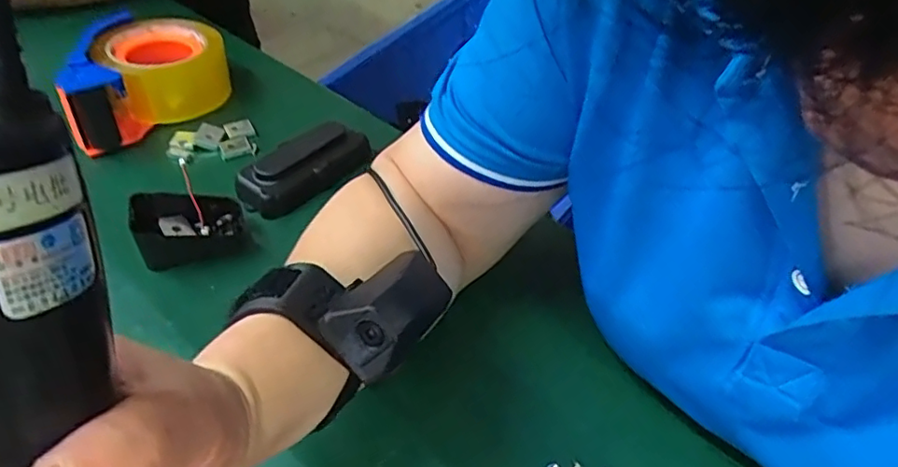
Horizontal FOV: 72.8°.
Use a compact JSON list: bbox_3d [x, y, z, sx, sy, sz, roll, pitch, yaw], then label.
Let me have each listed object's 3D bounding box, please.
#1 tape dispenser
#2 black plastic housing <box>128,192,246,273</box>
[{"bbox_3d":[-0.267,-0.135,0.523,0.089,0.081,0.148,20,46,17],"label":"tape dispenser"},{"bbox_3d":[-0.175,-0.010,0.413,0.065,0.037,0.052,-16,46,-17],"label":"black plastic housing"}]

